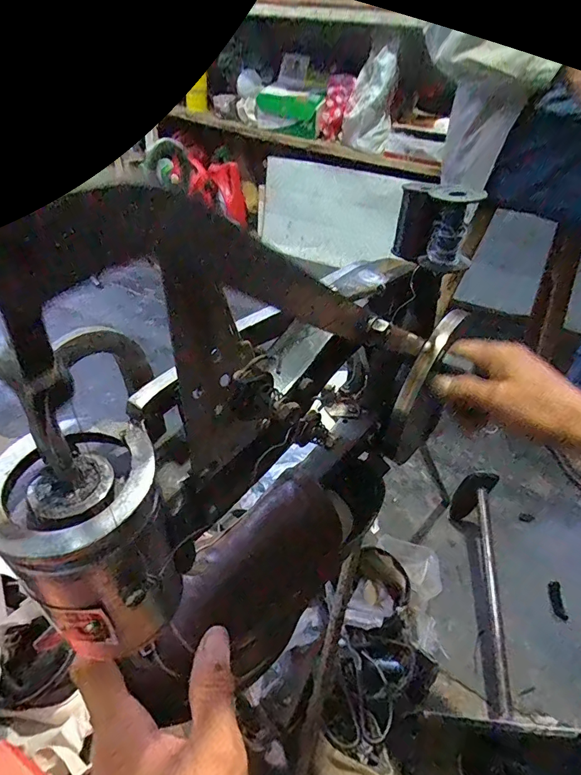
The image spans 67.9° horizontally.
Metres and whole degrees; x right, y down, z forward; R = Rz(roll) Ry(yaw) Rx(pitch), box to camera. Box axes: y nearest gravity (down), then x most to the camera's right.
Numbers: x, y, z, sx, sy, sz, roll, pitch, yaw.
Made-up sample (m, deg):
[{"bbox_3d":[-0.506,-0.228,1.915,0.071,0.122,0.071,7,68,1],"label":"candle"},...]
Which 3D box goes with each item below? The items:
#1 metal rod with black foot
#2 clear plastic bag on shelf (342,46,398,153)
[{"bbox_3d":[0.338,0.326,0.738,0.060,0.123,0.375,9,40,4],"label":"metal rod with black foot"},{"bbox_3d":[0.231,-0.804,1.221,0.124,0.271,0.066,2,63,-5],"label":"clear plastic bag on shelf"}]

